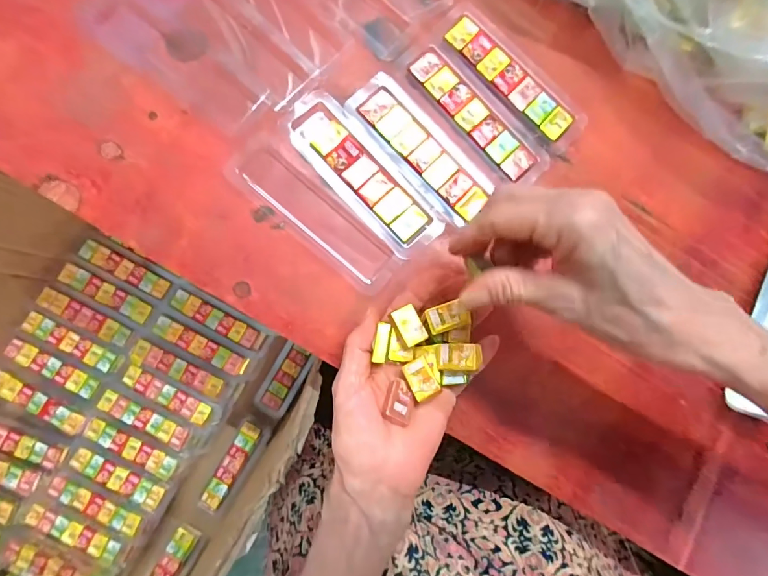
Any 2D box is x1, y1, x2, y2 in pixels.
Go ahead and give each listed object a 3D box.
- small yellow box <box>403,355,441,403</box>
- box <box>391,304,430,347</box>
[{"bbox_3d":[0.023,0.056,0.261,0.017,0.004,0.027,-25,59,0],"label":"small yellow box"},{"bbox_3d":[0.017,0.024,0.265,0.016,0.004,0.025,-27,89,-8],"label":"box"}]

